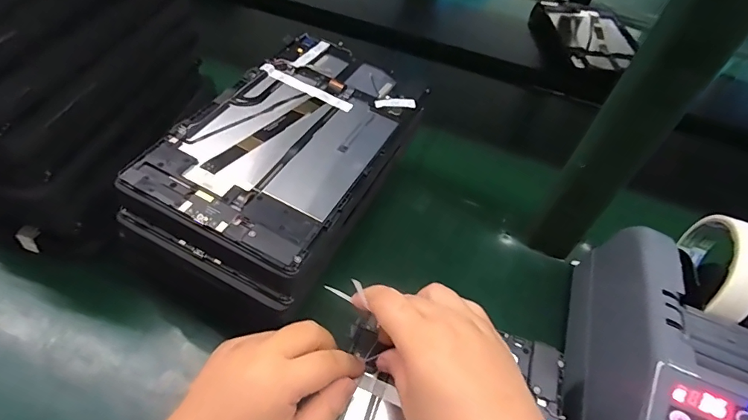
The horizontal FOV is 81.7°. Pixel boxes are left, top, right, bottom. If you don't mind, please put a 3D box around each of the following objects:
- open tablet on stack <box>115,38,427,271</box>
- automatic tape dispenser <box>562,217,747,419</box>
[{"bbox_3d":[-0.064,-0.069,0.360,0.148,0.008,0.239,24,52,13],"label":"open tablet on stack"},{"bbox_3d":[0.219,0.107,0.307,0.128,0.128,0.208,18,51,8],"label":"automatic tape dispenser"}]

